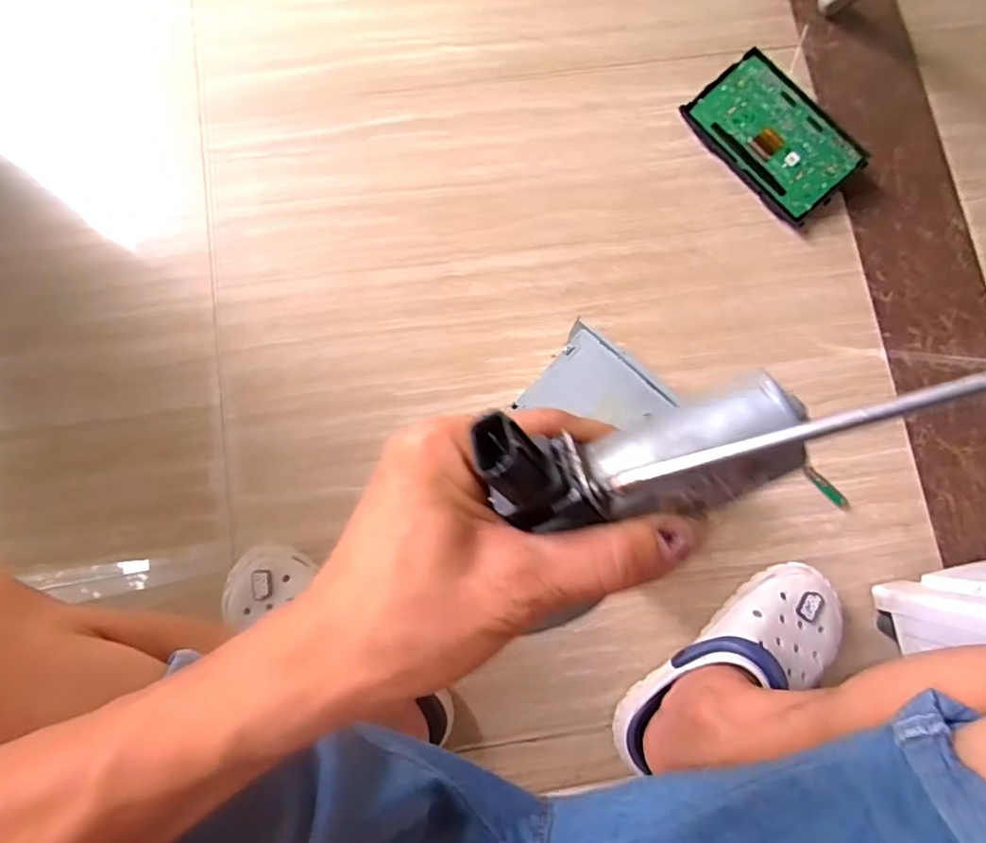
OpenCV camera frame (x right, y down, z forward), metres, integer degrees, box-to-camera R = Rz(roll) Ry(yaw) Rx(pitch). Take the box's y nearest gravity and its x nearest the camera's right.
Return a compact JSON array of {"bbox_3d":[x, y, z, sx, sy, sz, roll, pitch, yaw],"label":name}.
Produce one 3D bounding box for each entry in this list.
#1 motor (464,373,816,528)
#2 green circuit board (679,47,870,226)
[{"bbox_3d":[0.045,0.011,0.177,0.096,0.032,0.036,-8,82,-2],"label":"motor"},{"bbox_3d":[0.330,-0.335,0.667,0.107,0.012,0.192,-43,81,14],"label":"green circuit board"}]

